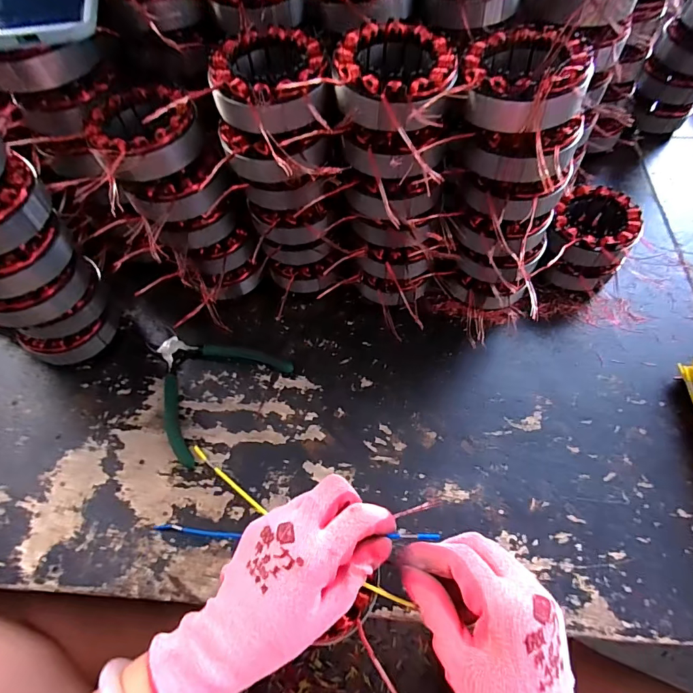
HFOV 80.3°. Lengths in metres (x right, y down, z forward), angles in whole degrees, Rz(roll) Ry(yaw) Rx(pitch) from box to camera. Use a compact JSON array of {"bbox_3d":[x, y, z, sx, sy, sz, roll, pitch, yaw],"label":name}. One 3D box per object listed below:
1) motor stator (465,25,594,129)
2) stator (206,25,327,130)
[{"bbox_3d":[0.126,-0.190,0.290,0.083,0.035,0.087,22,65,12],"label":"motor stator"},{"bbox_3d":[-0.055,-0.194,0.303,0.080,0.031,0.083,0,63,1],"label":"stator"}]

